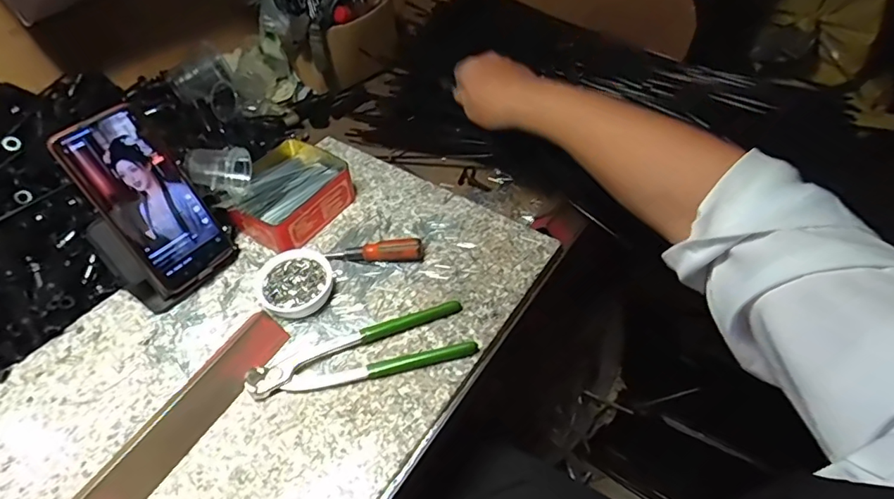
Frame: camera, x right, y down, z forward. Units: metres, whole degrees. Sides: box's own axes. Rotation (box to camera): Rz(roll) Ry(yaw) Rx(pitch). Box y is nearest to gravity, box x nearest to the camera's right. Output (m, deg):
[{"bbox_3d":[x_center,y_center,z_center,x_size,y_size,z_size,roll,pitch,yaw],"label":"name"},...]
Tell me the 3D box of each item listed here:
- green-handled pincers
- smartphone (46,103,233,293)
[{"bbox_3d":[-0.076,0.092,0.454,0.197,0.015,0.057,-14,50,-9],"label":"green-handled pincers"},{"bbox_3d":[-0.274,-0.043,0.467,0.005,0.165,0.076,10,44,44],"label":"smartphone"}]

